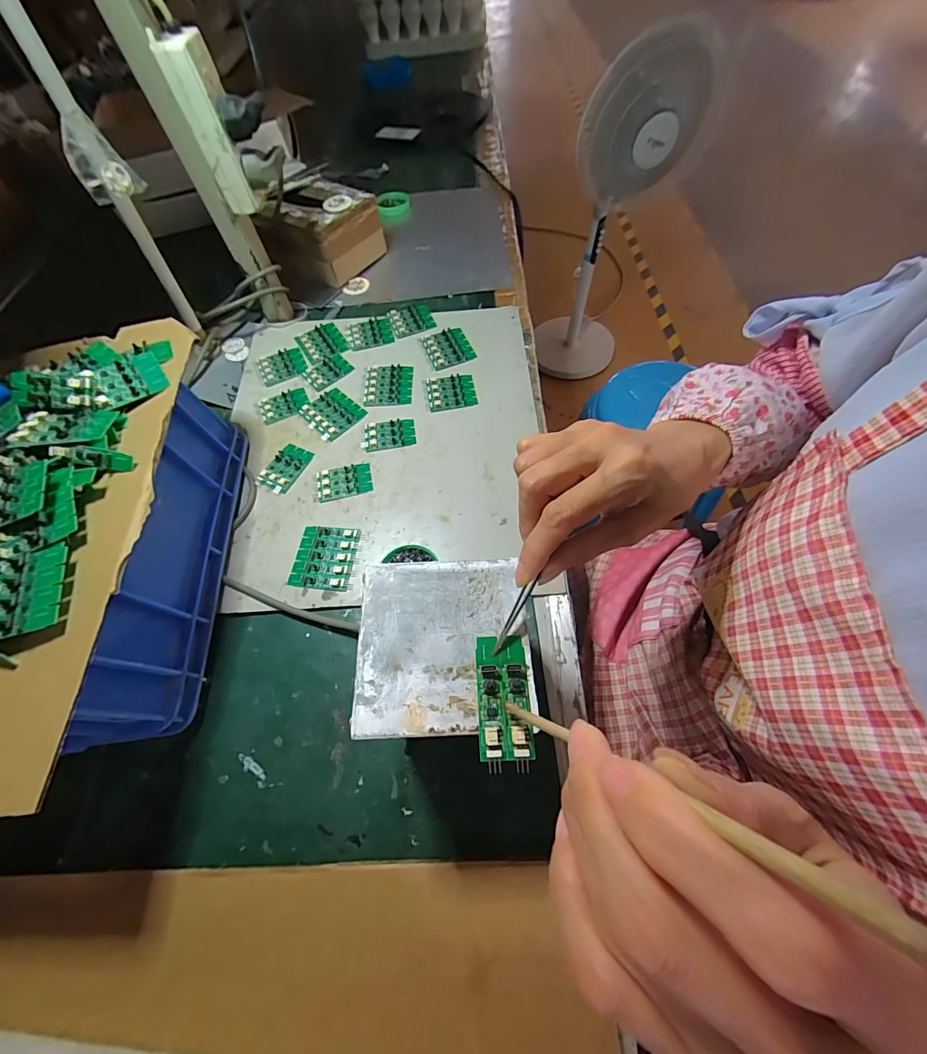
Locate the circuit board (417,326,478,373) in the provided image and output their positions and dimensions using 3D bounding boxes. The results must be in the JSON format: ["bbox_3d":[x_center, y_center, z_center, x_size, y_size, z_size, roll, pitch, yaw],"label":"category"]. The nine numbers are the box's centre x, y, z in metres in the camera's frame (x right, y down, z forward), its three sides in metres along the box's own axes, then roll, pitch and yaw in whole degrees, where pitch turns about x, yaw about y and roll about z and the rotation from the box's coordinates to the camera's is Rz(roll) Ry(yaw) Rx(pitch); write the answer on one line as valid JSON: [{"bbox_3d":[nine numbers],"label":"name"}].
[{"bbox_3d":[-0.024,-0.254,0.559,0.067,0.005,0.070,-20,64,-6],"label":"circuit board"}]

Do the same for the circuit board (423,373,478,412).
[{"bbox_3d":[-0.018,-0.179,0.521,0.066,0.008,0.054,-11,63,-2],"label":"circuit board"}]

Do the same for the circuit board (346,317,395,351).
[{"bbox_3d":[-0.137,-0.284,0.580,0.065,0.005,0.057,-13,63,-3],"label":"circuit board"}]

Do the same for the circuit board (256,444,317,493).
[{"bbox_3d":[-0.215,-0.072,0.479,0.043,0.006,0.065,25,67,15],"label":"circuit board"}]

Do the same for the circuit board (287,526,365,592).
[{"bbox_3d":[-0.147,0.031,0.423,0.066,0.005,0.069,5,64,6],"label":"circuit board"}]

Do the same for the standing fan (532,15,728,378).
[{"bbox_3d":[0.452,-0.898,1.246,0.352,0.847,0.351,16,64,12],"label":"standing fan"}]

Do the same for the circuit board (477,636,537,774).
[{"bbox_3d":[0.022,0.093,0.215,0.028,0.008,0.067,-3,62,2],"label":"circuit board"}]

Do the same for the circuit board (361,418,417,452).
[{"bbox_3d":[-0.093,-0.117,0.495,0.065,0.007,0.042,-10,63,-1],"label":"circuit board"}]

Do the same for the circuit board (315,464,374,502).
[{"bbox_3d":[-0.140,-0.055,0.466,0.061,0.006,0.043,-13,63,-3],"label":"circuit board"}]

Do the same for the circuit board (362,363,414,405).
[{"bbox_3d":[-0.100,-0.191,0.532,0.062,0.008,0.068,-3,63,2],"label":"circuit board"}]

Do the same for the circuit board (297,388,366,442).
[{"bbox_3d":[-0.170,-0.148,0.513,0.063,0.004,0.071,-43,68,-16],"label":"circuit board"}]

